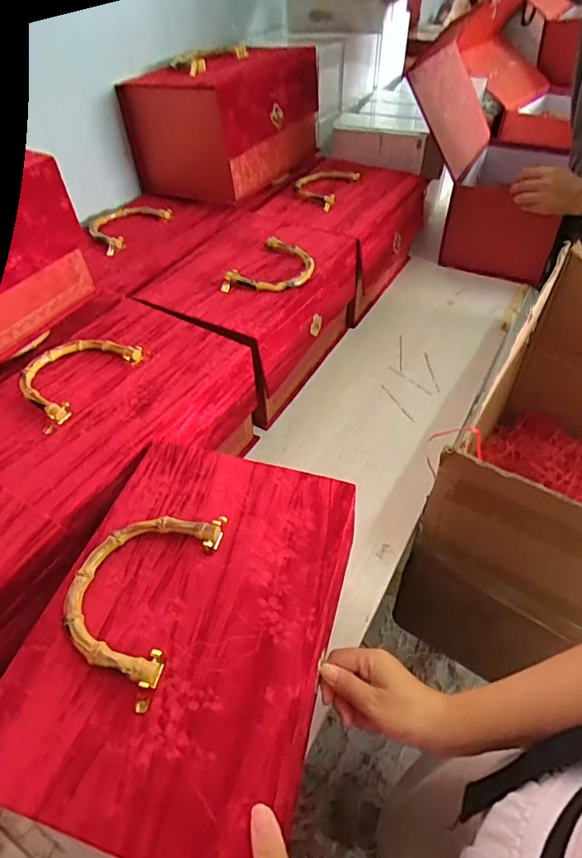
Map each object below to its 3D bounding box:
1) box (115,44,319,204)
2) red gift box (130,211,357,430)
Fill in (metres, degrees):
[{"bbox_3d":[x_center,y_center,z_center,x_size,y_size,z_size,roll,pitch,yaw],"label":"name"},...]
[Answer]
[{"bbox_3d":[-0.118,-0.578,0.913,0.226,0.202,0.308,26,53,23],"label":"box"},{"bbox_3d":[-0.059,-0.199,0.802,0.237,0.181,0.307,21,51,19],"label":"red gift box"}]

